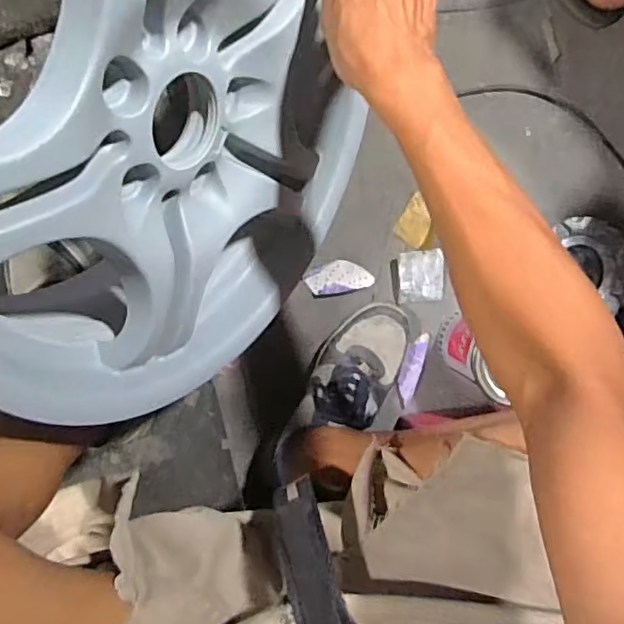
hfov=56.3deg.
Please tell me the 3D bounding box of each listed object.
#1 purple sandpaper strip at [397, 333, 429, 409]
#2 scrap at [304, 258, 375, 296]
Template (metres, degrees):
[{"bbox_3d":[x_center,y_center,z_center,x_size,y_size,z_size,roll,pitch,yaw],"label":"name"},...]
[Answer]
[{"bbox_3d":[0.129,0.075,0.755,0.026,0.005,0.096,18,95,4],"label":"purple sandpaper strip"},{"bbox_3d":[0.034,-0.044,0.722,0.082,0.009,0.039,-10,97,-4],"label":"scrap"}]

